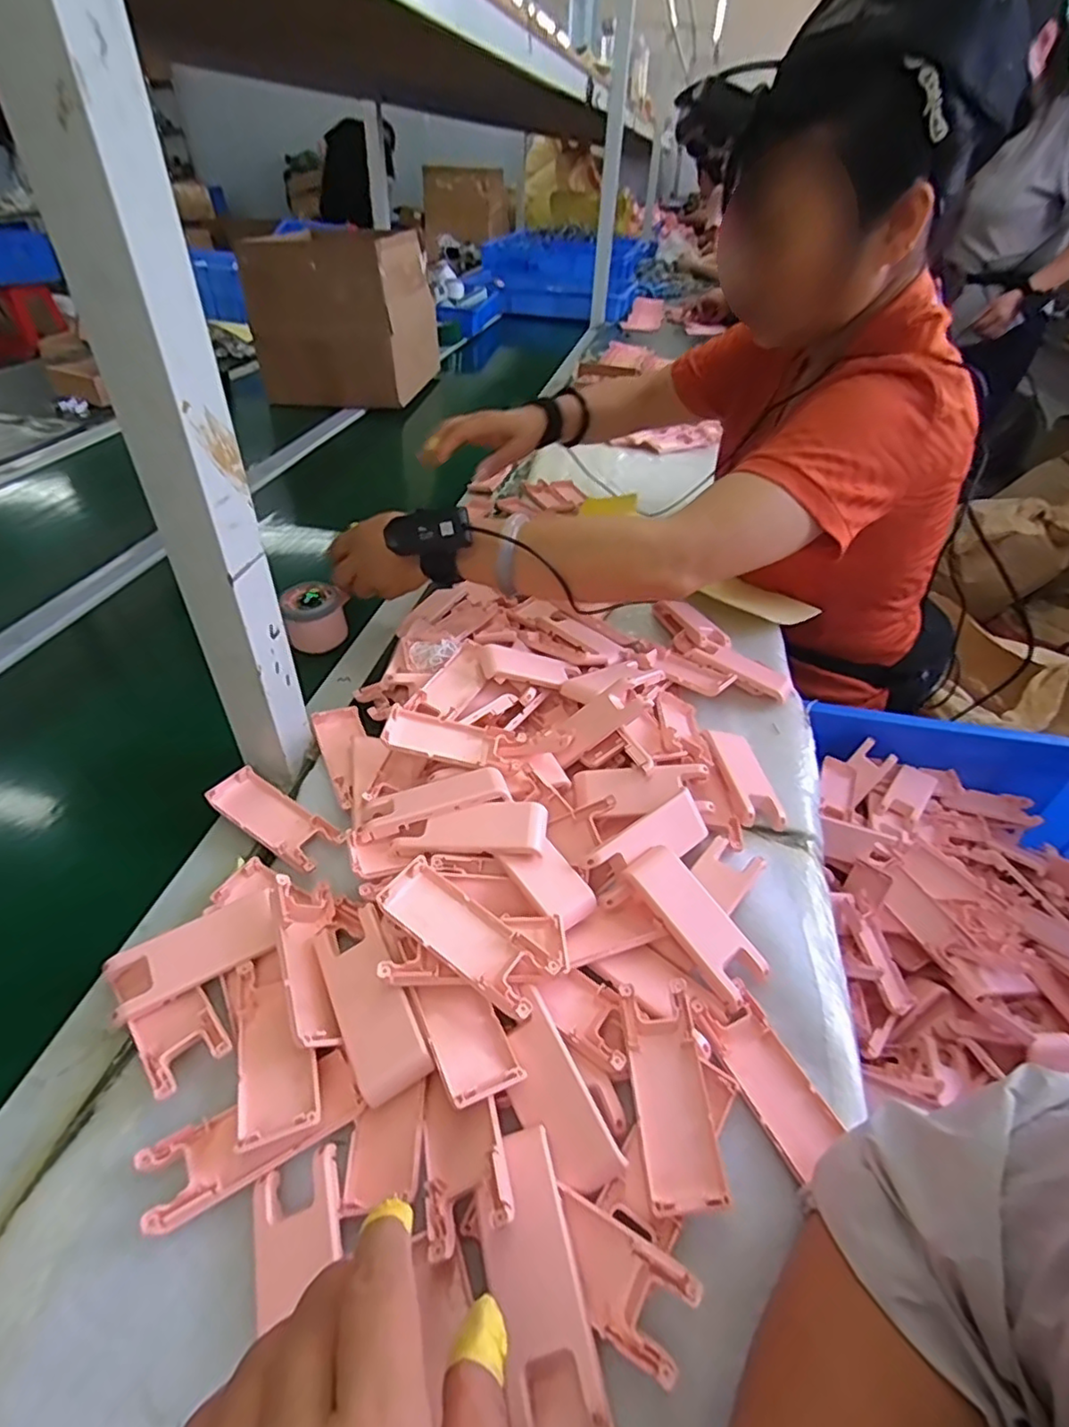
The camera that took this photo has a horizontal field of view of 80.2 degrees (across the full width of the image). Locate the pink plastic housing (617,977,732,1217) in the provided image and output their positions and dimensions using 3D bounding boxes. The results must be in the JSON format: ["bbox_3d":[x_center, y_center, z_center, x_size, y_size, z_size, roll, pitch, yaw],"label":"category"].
[{"bbox_3d":[0.072,0.195,0.333,0.037,0.015,0.102,-2,41,-6],"label":"pink plastic housing"}]

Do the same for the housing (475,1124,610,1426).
[{"bbox_3d":[0.003,0.254,0.266,0.039,0.020,0.129,-8,57,-10],"label":"housing"}]

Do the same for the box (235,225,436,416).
[{"bbox_3d":[-0.367,-0.771,1.243,0.285,0.273,0.260,6,41,3],"label":"box"}]

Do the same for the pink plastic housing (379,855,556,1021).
[{"bbox_3d":[-0.038,0.121,0.354,0.100,0.018,0.039,25,45,23],"label":"pink plastic housing"}]

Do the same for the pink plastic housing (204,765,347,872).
[{"bbox_3d":[-0.188,0.074,0.459,0.100,0.015,0.040,24,45,22],"label":"pink plastic housing"}]

